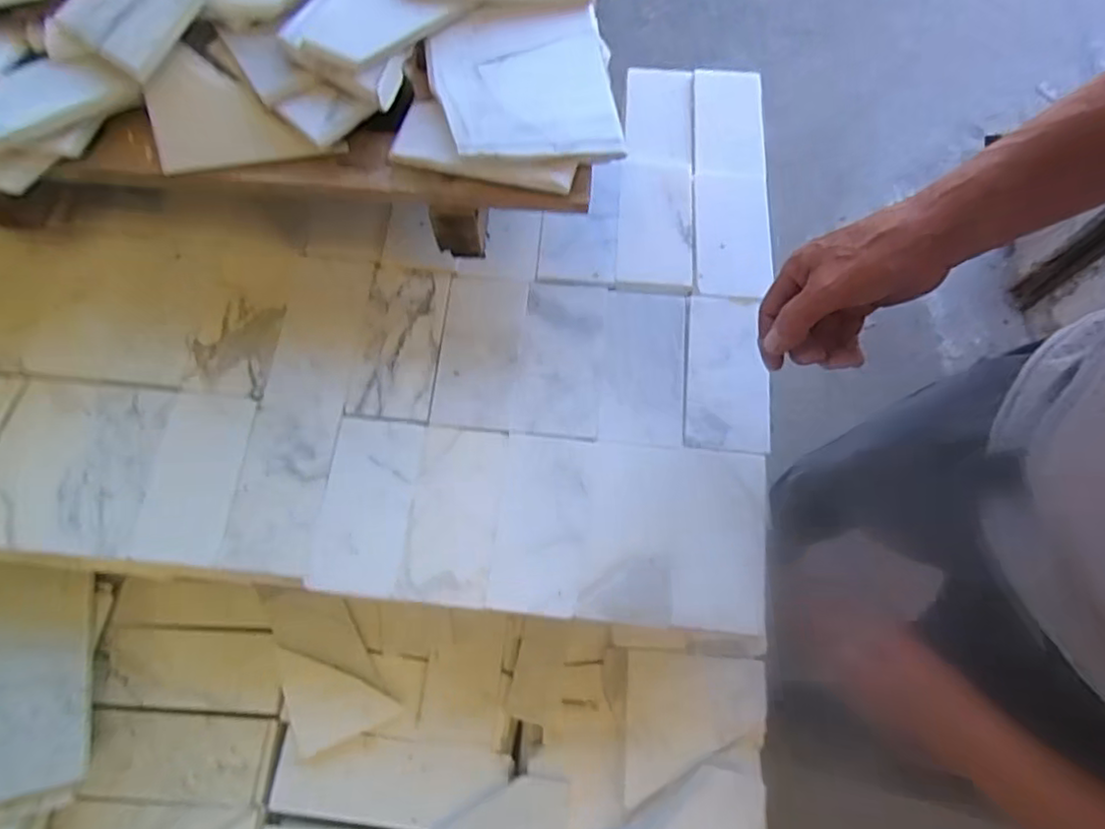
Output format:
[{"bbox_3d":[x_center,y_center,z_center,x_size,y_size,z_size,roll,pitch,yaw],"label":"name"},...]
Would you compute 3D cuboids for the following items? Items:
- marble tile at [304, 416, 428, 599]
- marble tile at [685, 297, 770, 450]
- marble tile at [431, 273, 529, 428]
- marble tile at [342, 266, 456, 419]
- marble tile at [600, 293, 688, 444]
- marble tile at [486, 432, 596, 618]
[{"bbox_3d":[-0.160,0.075,0.540,0.077,0.007,0.152,5,69,2],"label":"marble tile"},{"bbox_3d":[0.158,-0.042,0.572,0.071,0.010,0.151,4,69,2],"label":"marble tile"},{"bbox_3d":[-0.067,-0.060,0.584,0.074,0.007,0.150,5,69,2],"label":"marble tile"},{"bbox_3d":[-0.142,-0.070,0.583,0.076,0.005,0.152,6,69,3],"label":"marble tile"},{"bbox_3d":[0.083,-0.046,0.576,0.075,0.006,0.150,5,69,2],"label":"marble tile"},{"bbox_3d":[-0.009,0.090,0.529,0.074,0.004,0.148,6,69,3],"label":"marble tile"}]

